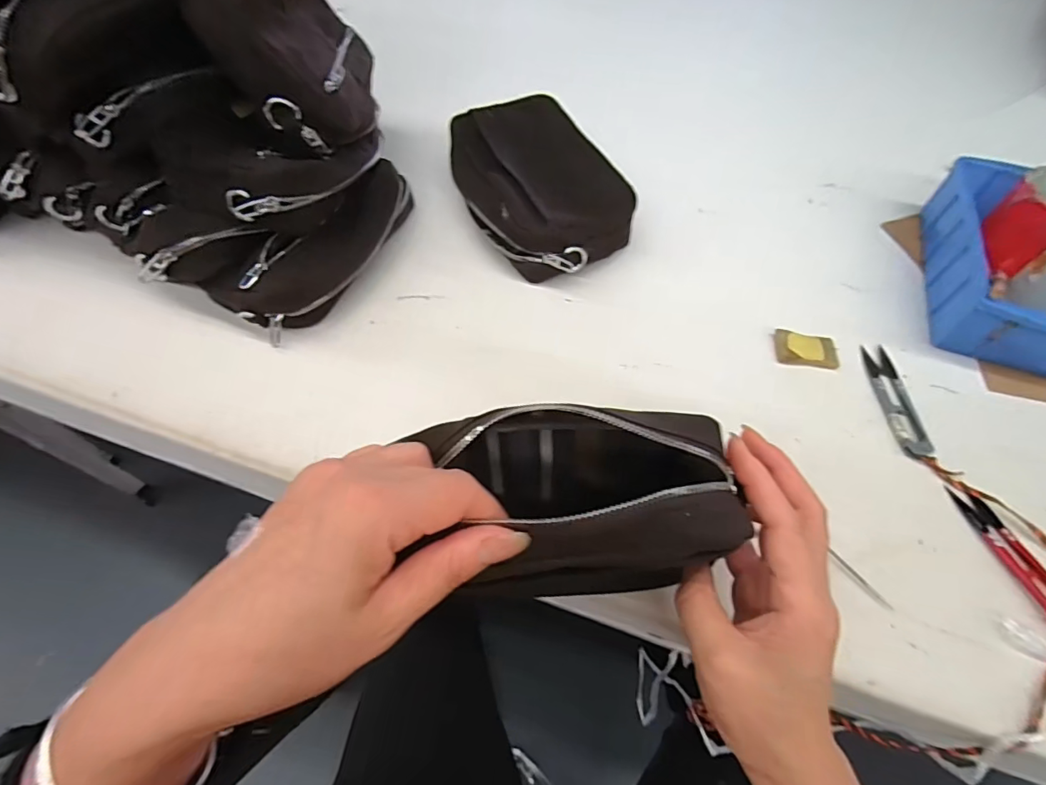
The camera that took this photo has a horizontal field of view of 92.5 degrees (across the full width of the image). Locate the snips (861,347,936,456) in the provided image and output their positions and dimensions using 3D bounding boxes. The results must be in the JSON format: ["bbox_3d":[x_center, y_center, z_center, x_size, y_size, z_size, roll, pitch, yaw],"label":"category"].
[{"bbox_3d":[0.294,0.004,0.394,0.025,0.006,0.101,3,58,2],"label":"snips"}]

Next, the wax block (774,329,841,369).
[{"bbox_3d":[0.238,-0.036,0.418,0.051,0.010,0.031,6,58,4],"label":"wax block"}]

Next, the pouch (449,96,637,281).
[{"bbox_3d":[0.012,-0.191,0.478,0.123,0.063,0.197,-24,61,-14],"label":"pouch"}]

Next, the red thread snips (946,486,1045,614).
[{"bbox_3d":[0.325,0.107,0.327,0.024,0.009,0.095,-9,58,-6],"label":"red thread snips"}]

